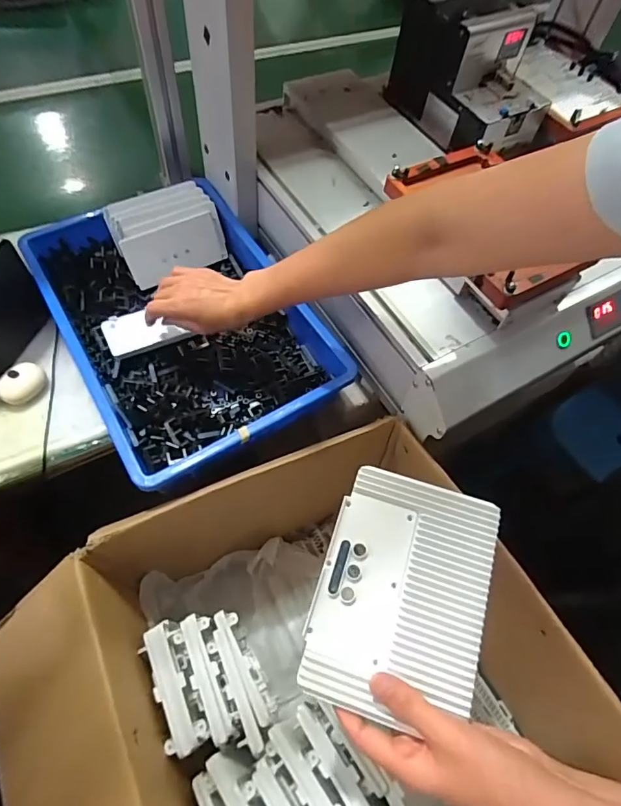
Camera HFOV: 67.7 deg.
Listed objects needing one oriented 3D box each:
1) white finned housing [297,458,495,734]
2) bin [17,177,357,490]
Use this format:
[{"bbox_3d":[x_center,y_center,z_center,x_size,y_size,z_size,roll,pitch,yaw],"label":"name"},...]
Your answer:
[{"bbox_3d":[0.076,0.151,0.378,0.129,0.021,0.182,18,60,6],"label":"white finned housing"},{"bbox_3d":[-0.170,-0.117,0.624,0.281,0.086,0.417,-28,65,-19],"label":"bin"}]

